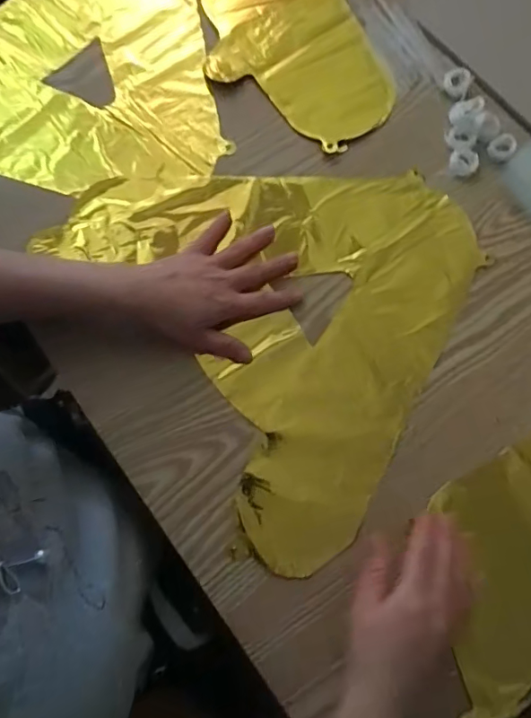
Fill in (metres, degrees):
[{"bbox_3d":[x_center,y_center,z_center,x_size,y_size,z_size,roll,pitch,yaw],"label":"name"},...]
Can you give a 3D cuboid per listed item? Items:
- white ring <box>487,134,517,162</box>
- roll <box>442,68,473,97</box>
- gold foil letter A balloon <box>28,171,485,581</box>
[{"bbox_3d":[0.231,-0.206,0.490,0.030,0.005,0.023,-41,82,-7],"label":"white ring"},{"bbox_3d":[0.192,-0.277,0.503,0.026,0.008,0.029,28,81,5],"label":"roll"},{"bbox_3d":[0.022,-0.063,0.472,0.340,0.010,0.383,-41,82,-7],"label":"gold foil letter A balloon"}]

